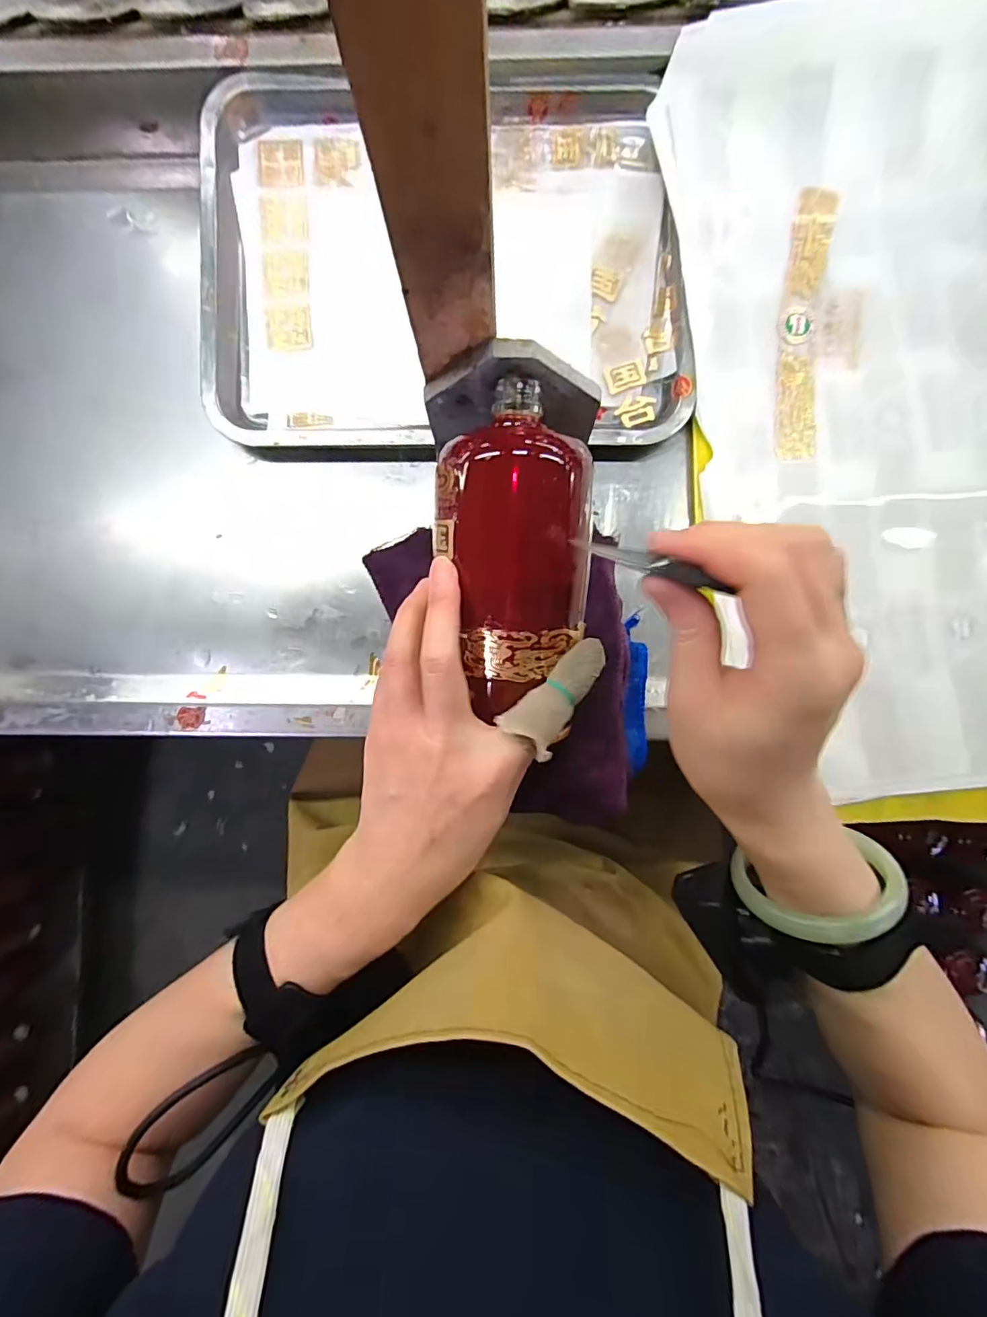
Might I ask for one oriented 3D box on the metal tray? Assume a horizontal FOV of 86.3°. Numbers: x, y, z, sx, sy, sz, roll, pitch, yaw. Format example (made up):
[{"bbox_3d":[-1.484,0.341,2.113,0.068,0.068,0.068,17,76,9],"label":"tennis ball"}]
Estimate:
[{"bbox_3d":[-0.031,-0.273,0.373,0.340,0.021,0.258,3,91,2],"label":"metal tray"}]

